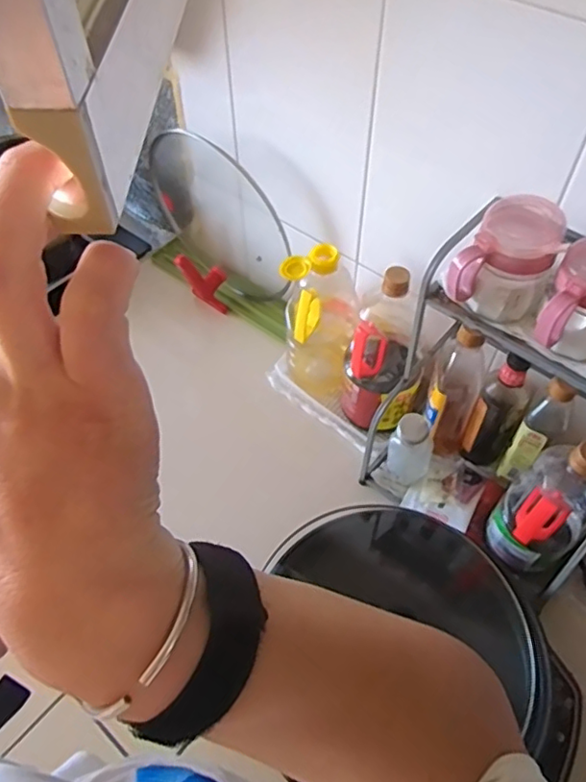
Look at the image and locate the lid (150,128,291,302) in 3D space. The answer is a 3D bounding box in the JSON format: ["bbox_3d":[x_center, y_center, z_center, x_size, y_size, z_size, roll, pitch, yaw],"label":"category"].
[{"bbox_3d":[-0.126,-0.297,1.063,0.321,0.261,0.065,33,61,21],"label":"lid"}]

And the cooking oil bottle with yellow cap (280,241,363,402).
[{"bbox_3d":[0.040,-0.116,0.932,0.102,0.274,0.135,-1,54,-1],"label":"cooking oil bottle with yellow cap"}]

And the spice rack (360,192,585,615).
[{"bbox_3d":[0.271,0.026,0.716,0.298,0.449,0.191,34,61,22],"label":"spice rack"}]

